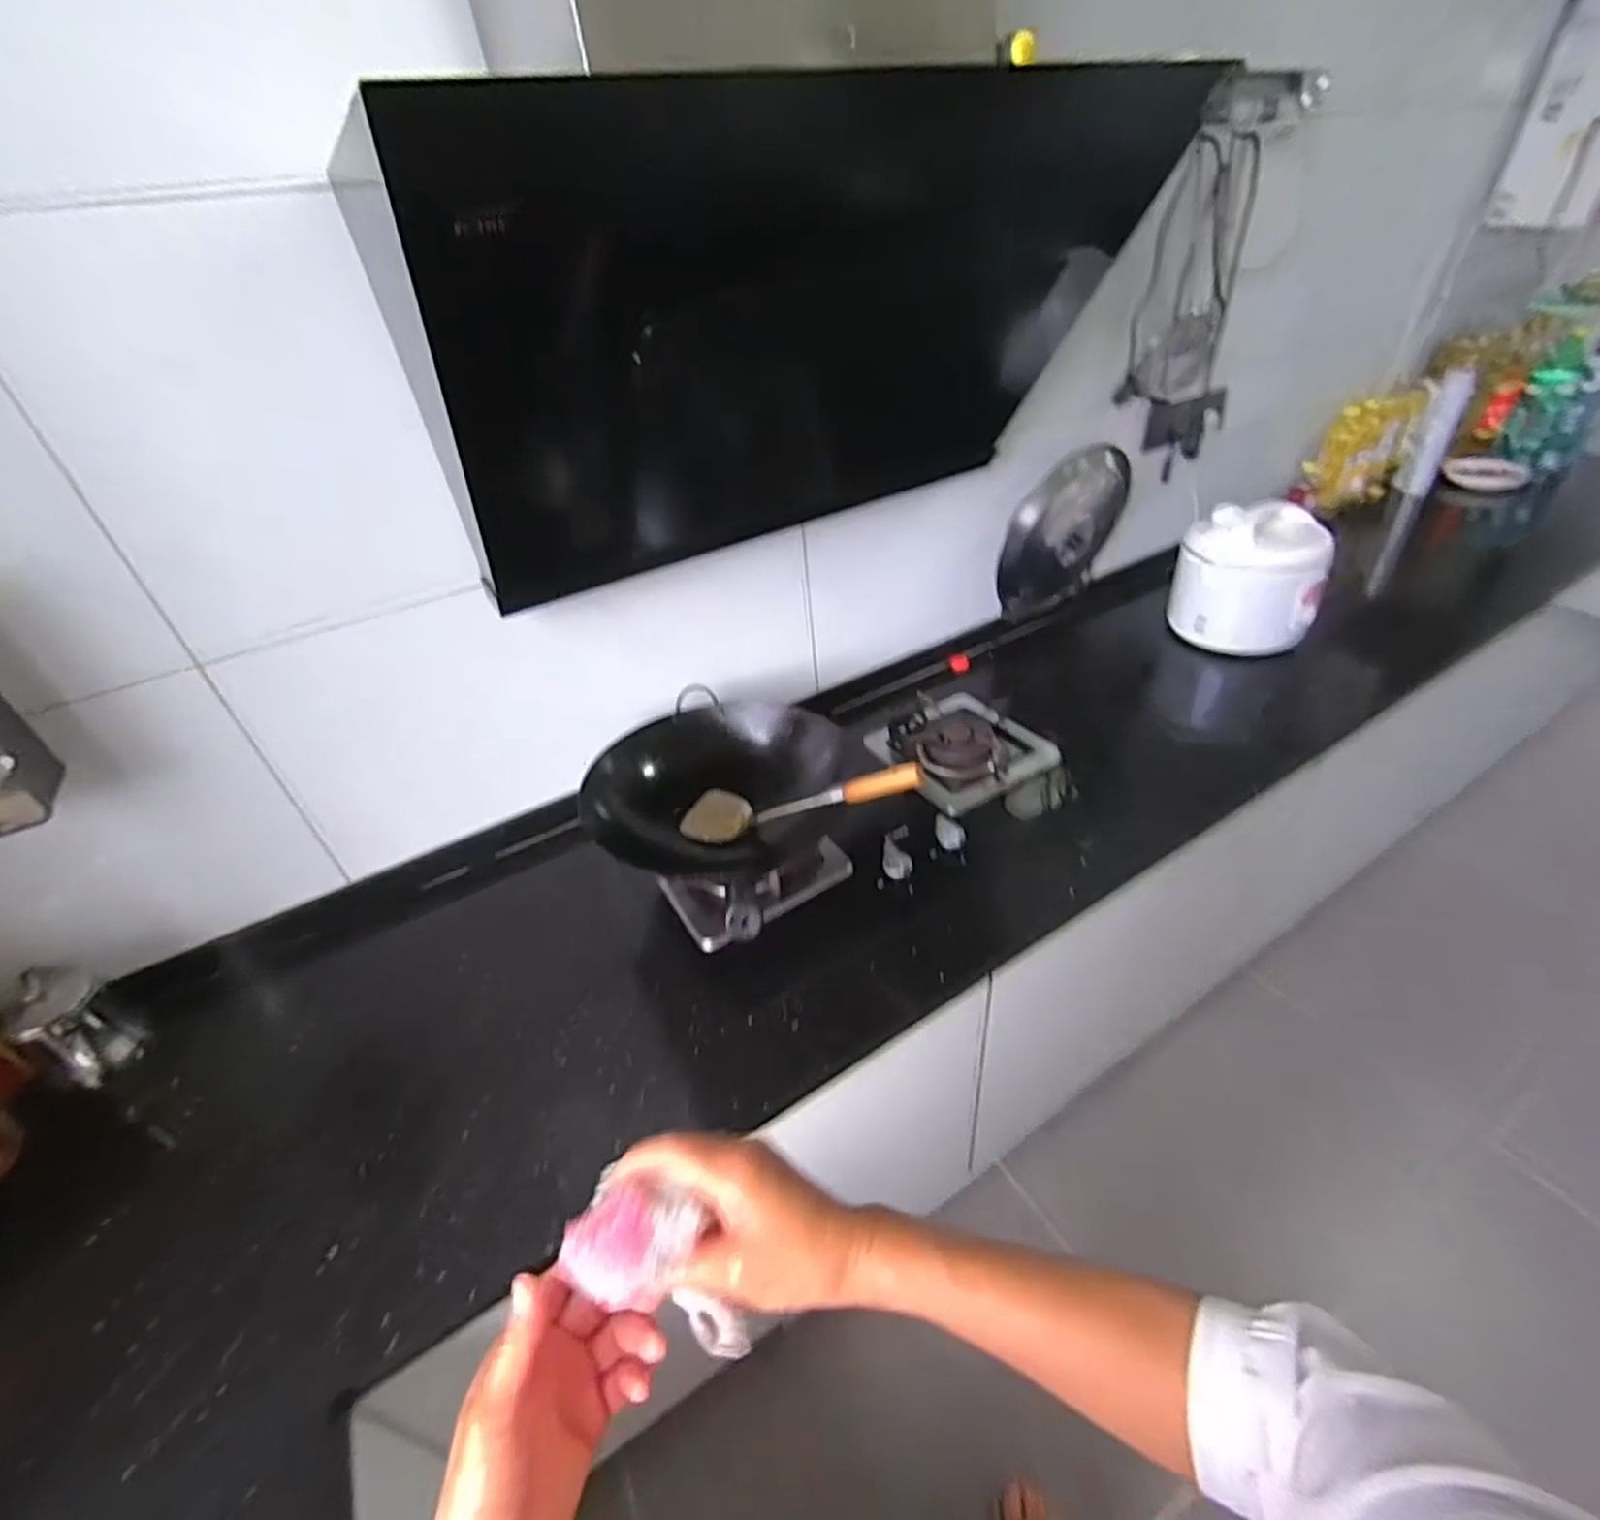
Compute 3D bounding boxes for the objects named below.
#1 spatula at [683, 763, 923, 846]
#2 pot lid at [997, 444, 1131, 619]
[{"bbox_3d":[-0.005,0.056,0.912,0.381,0.055,0.096,-13,26,41],"label":"spatula"},{"bbox_3d":[0.522,-0.438,1.399,0.086,0.285,0.321,26,48,36],"label":"pot lid"}]

